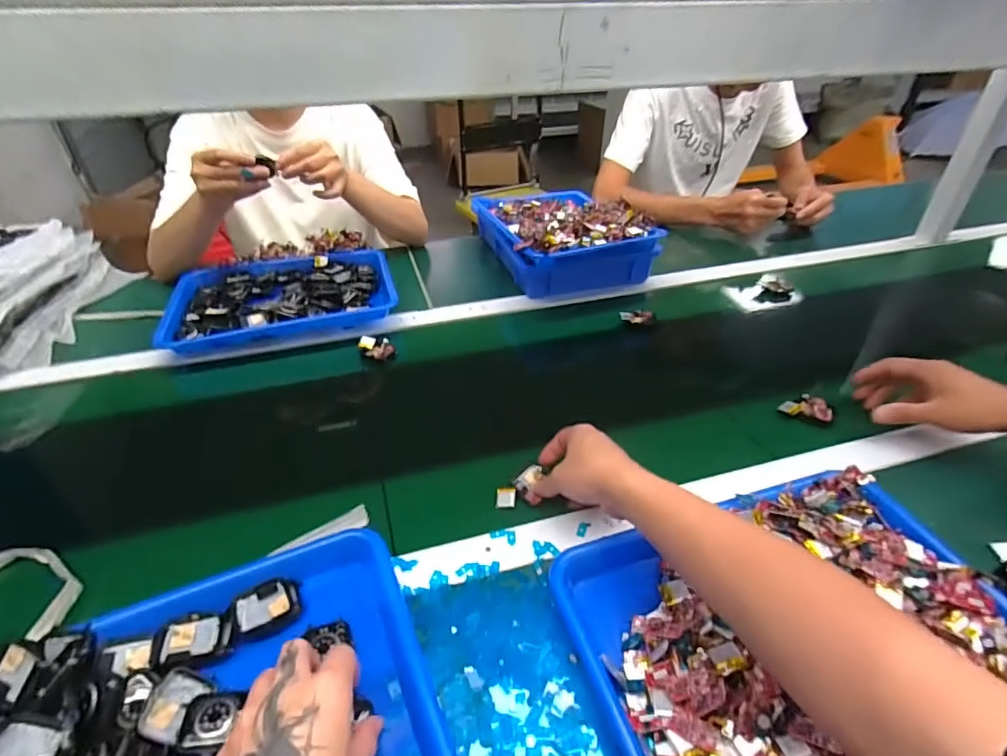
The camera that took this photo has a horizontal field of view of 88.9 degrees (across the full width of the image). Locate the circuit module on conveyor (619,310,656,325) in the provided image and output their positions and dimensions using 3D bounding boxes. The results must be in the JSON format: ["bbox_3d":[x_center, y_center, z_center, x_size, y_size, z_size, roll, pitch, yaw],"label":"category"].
[{"bbox_3d":[0.207,-0.094,0.793,0.056,0.019,0.020,-1,38,0],"label":"circuit module on conveyor"}]

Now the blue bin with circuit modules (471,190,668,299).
[{"bbox_3d":[0.099,-0.266,0.930,0.239,0.107,0.311,-13,40,-16],"label":"blue bin with circuit modules"}]

